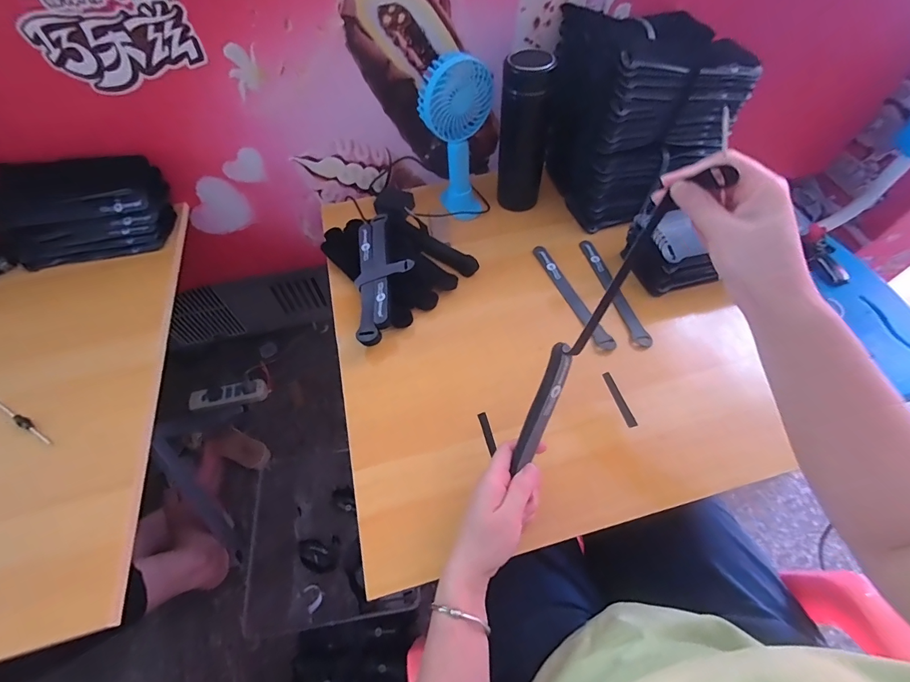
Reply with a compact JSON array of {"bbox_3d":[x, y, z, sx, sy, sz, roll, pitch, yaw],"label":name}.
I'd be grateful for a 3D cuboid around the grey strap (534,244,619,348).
[{"bbox_3d":[0.159,-0.065,0.540,0.020,0.012,0.194,-19,58,-9],"label":"grey strap"}]

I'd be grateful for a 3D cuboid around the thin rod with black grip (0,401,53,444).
[{"bbox_3d":[-0.482,0.087,0.435,0.115,0.008,0.010,24,62,17],"label":"thin rod with black grip"}]

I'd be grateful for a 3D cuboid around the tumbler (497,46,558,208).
[{"bbox_3d":[0.099,-0.301,0.582,0.067,0.202,0.067,2,58,5],"label":"tumbler"}]

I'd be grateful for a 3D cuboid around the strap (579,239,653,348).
[{"bbox_3d":[0.219,-0.072,0.541,0.022,0.007,0.193,-12,58,-4],"label":"strap"}]

